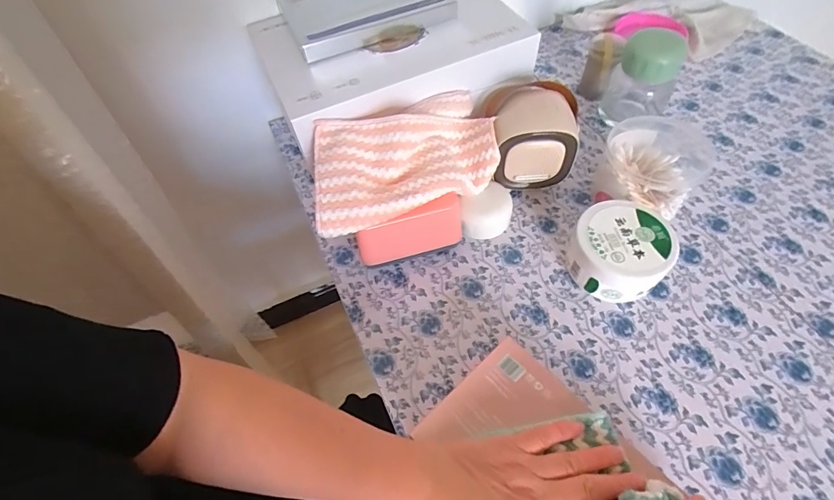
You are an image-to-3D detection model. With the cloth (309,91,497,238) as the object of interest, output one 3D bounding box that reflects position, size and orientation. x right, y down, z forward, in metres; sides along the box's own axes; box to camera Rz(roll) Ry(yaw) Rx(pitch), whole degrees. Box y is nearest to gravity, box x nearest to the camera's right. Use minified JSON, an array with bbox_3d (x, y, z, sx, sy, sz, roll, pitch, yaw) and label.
[{"bbox_3d":[-0.013,-0.091,0.429,0.203,0.070,0.110,-23,58,-10],"label":"cloth"}]

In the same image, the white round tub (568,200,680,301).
[{"bbox_3d":[0.205,0.003,0.423,0.088,0.055,0.091,-2,57,3],"label":"white round tub"}]

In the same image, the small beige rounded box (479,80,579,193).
[{"bbox_3d":[0.130,-0.128,0.483,0.101,0.107,0.086,-8,56,-2],"label":"small beige rounded box"}]

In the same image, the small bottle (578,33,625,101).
[{"bbox_3d":[0.256,-0.255,0.576,0.042,0.084,0.043,20,60,16],"label":"small bottle"}]

